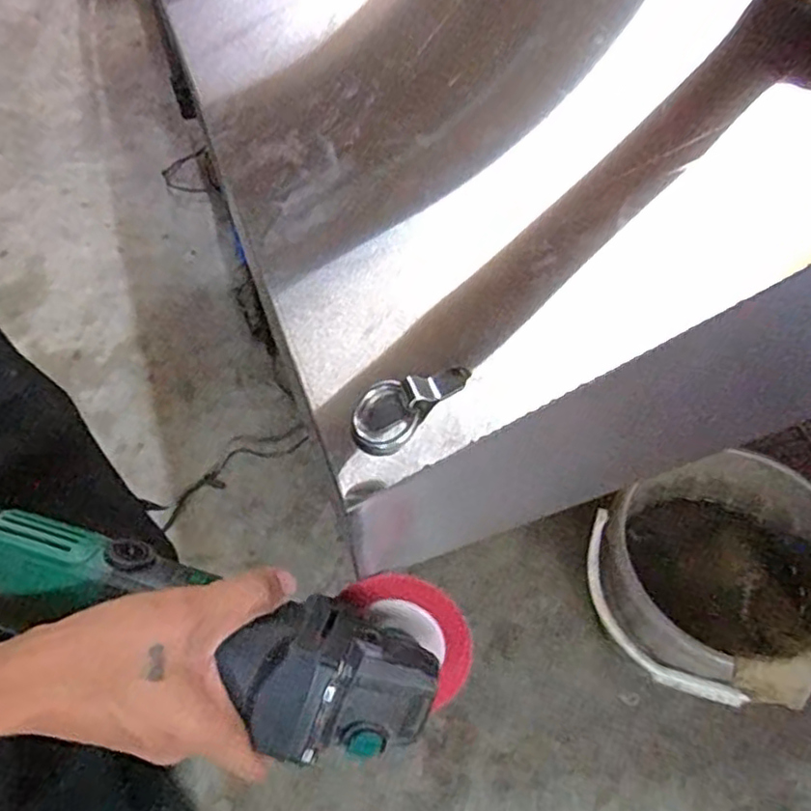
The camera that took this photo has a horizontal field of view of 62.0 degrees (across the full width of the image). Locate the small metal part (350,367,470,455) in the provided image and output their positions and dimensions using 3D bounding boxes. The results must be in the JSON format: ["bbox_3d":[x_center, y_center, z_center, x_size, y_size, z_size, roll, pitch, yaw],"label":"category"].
[{"bbox_3d":[0.001,-0.002,0.337,0.063,0.013,0.033,-32,59,3],"label":"small metal part"}]

